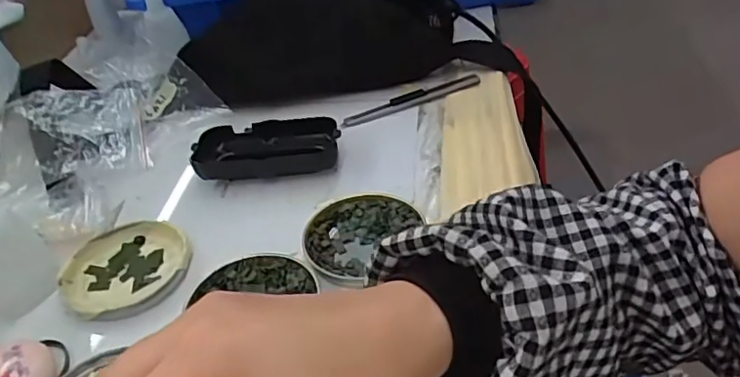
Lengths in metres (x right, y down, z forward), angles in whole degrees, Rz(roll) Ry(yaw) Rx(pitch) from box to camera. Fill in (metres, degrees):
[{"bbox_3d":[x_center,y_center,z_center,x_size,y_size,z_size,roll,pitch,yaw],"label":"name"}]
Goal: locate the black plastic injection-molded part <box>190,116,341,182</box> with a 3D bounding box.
[{"bbox_3d":[-0.081,-0.030,0.461,0.113,0.023,0.052,-6,38,3],"label":"black plastic injection-molded part"}]

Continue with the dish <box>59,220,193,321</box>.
[{"bbox_3d":[-0.159,0.050,0.386,0.079,0.012,0.076,-4,39,3],"label":"dish"}]

